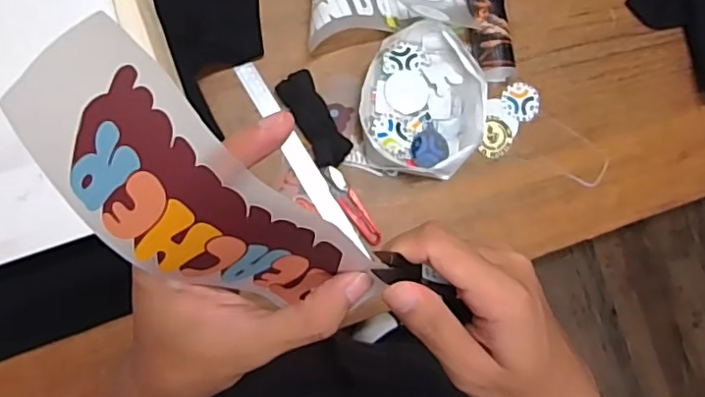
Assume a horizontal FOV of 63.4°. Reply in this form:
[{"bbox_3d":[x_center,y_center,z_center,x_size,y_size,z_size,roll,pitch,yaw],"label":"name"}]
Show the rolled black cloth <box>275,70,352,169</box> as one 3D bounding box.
[{"bbox_3d":[-0.050,-0.104,0.756,0.050,0.025,0.127,-31,89,-8],"label":"rolled black cloth"}]

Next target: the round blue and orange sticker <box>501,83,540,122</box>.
[{"bbox_3d":[0.237,-0.137,0.806,0.052,0.008,0.054,1,85,-6],"label":"round blue and orange sticker"}]

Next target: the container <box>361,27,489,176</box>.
[{"bbox_3d":[0.095,-0.131,0.768,0.159,0.045,0.194,8,85,-5],"label":"container"}]

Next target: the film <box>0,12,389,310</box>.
[{"bbox_3d":[-0.060,0.000,0.221,0.152,0.048,0.062,39,82,-14],"label":"film"}]

